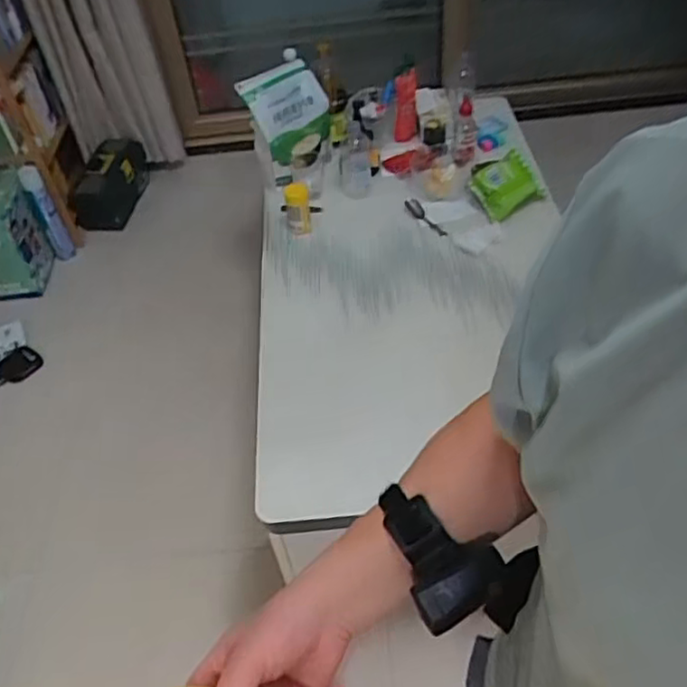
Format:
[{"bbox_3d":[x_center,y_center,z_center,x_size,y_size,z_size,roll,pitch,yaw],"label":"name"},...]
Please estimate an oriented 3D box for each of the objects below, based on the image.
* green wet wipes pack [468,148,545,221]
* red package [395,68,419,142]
[{"bbox_3d":[0.322,-0.312,1.340,0.123,0.107,0.014,-34,19,-7],"label":"green wet wipes pack"},{"bbox_3d":[0.131,-0.494,1.396,0.045,0.048,0.159,3,83,9],"label":"red package"}]

